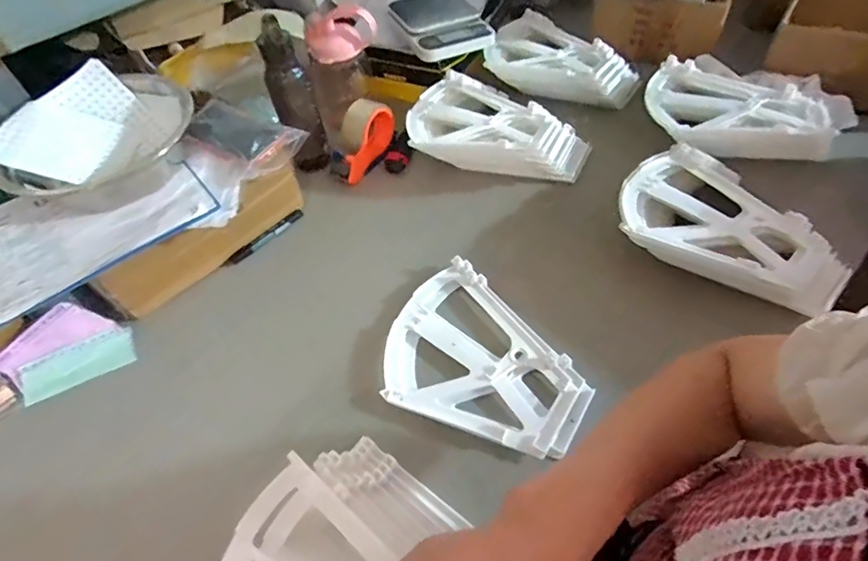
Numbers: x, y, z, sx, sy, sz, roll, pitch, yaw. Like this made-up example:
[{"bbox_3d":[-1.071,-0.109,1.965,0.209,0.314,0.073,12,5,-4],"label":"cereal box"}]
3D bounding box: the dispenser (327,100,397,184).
[{"bbox_3d":[-0.125,-0.244,0.855,0.072,0.071,0.136,21,58,20],"label":"dispenser"}]

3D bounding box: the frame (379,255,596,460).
[{"bbox_3d":[0.066,0.096,0.621,0.255,0.021,0.208,24,59,22],"label":"frame"}]

